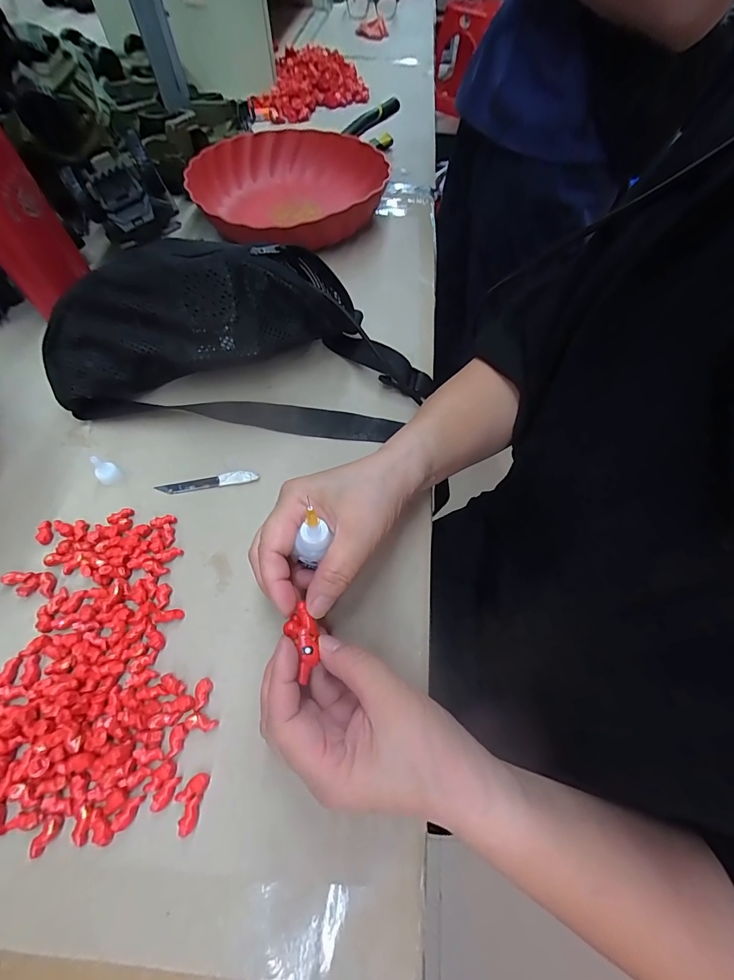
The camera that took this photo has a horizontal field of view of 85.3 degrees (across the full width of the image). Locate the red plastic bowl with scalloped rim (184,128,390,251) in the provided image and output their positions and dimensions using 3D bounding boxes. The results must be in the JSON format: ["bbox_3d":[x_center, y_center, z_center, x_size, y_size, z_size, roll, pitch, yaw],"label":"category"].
[{"bbox_3d":[-0.099,-0.369,0.503,0.226,0.055,0.235,1,61,-1],"label":"red plastic bowl with scalloped rim"}]

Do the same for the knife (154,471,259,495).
[{"bbox_3d":[-0.131,-0.007,0.325,0.081,0.006,0.011,-7,61,-6],"label":"knife"}]

